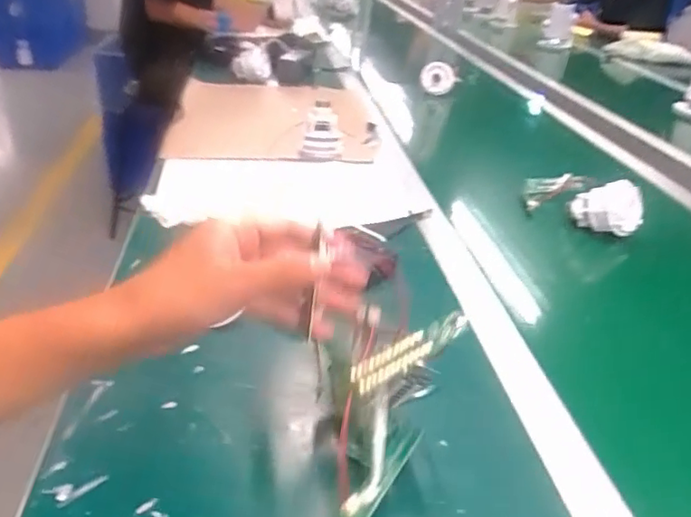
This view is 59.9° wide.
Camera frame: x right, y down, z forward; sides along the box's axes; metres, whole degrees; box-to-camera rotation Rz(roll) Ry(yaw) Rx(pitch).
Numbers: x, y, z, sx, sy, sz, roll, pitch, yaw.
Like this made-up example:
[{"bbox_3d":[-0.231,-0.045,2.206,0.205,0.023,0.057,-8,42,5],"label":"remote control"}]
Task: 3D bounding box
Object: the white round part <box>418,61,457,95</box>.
[{"bbox_3d":[0.184,-0.360,1.195,0.064,0.085,0.020,30,65,-15],"label":"white round part"}]

